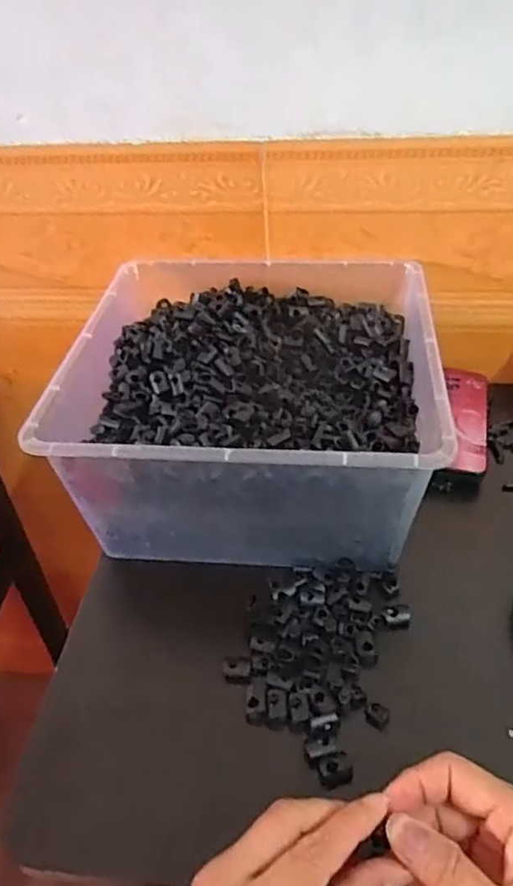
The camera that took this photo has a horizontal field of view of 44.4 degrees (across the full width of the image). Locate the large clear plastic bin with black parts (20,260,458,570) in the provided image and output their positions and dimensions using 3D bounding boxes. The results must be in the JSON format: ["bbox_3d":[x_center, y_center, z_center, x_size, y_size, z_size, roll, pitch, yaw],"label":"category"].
[{"bbox_3d":[0.000,-0.038,0.559,0.288,0.131,0.283,1,41,7],"label":"large clear plastic bin with black parts"}]

